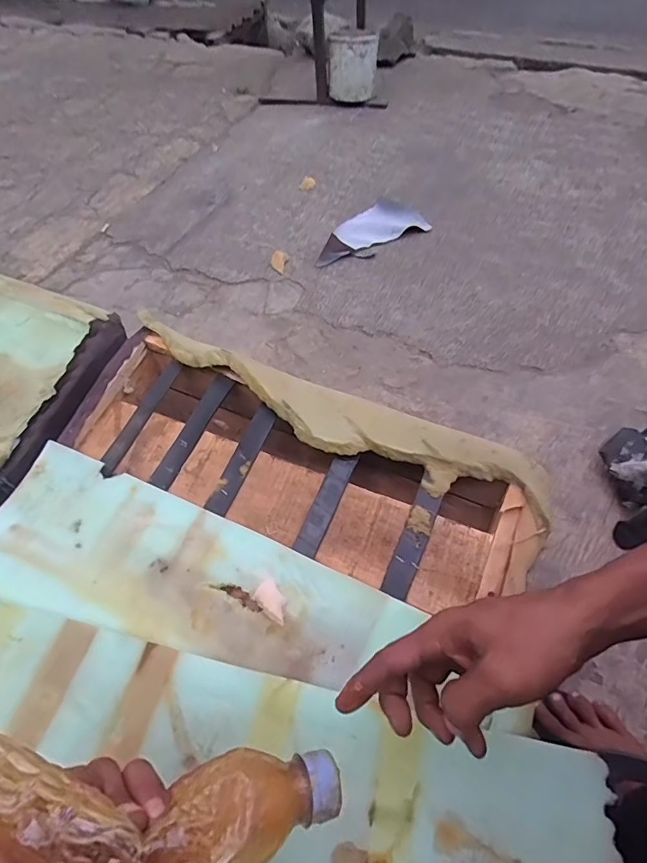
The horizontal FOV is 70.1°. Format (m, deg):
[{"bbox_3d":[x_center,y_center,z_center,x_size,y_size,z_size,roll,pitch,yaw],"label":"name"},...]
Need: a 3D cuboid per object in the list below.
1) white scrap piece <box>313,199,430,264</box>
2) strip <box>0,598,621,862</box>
[{"bbox_3d":[0.100,-0.494,1.135,0.319,0.034,0.162,-24,57,-16],"label":"white scrap piece"},{"bbox_3d":[-0.102,0.282,0.357,0.597,0.030,0.198,10,54,8],"label":"strip"}]

